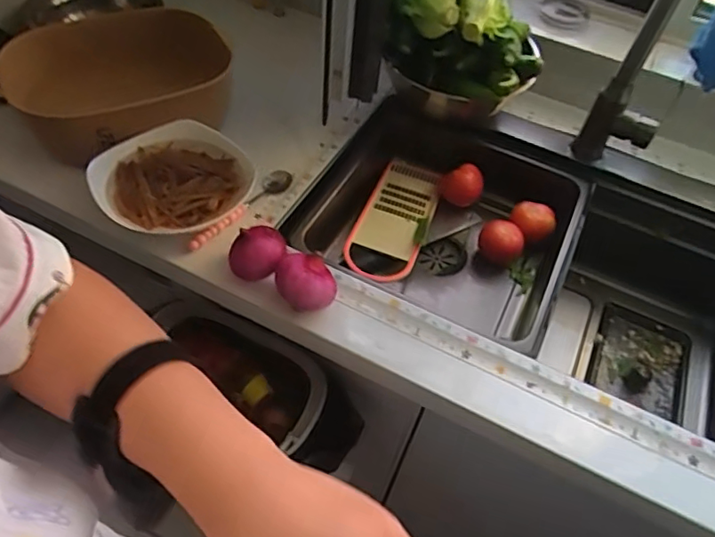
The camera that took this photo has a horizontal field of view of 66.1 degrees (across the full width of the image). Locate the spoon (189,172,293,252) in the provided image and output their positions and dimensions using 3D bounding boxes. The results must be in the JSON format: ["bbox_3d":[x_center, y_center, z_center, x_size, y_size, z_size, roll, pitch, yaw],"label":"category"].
[{"bbox_3d":[-0.153,-0.079,0.717,0.033,0.027,0.168,35,58,22],"label":"spoon"}]

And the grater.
[{"bbox_3d":[0.059,-0.081,0.865,0.106,0.018,0.260,14,43,10],"label":"grater"}]

